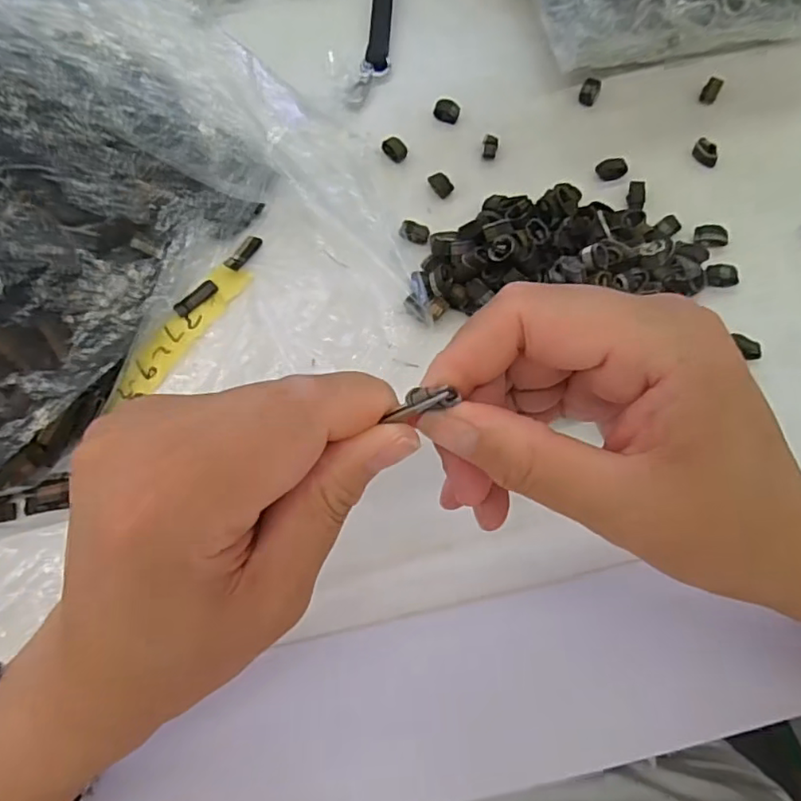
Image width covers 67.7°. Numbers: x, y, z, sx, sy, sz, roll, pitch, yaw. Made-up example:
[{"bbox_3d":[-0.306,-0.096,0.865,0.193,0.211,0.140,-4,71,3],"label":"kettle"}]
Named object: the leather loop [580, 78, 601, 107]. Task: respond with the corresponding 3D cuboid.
[{"bbox_3d":[0.129,-0.210,0.407,0.012,0.012,0.013,14,67,10],"label":"leather loop"}]

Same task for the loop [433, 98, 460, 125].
[{"bbox_3d":[0.031,-0.198,0.408,0.017,0.010,0.012,18,68,11],"label":"loop"}]

